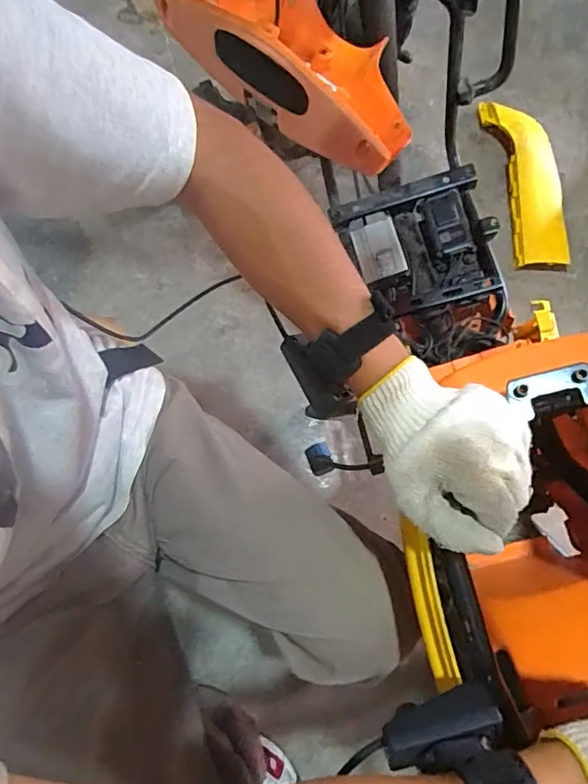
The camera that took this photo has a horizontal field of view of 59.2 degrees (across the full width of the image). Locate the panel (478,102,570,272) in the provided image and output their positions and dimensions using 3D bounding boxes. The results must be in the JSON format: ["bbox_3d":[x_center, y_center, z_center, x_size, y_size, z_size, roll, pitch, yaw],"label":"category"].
[{"bbox_3d":[0.490,-0.432,1.091,0.122,0.068,0.385,-7,78,-3],"label":"panel"}]

